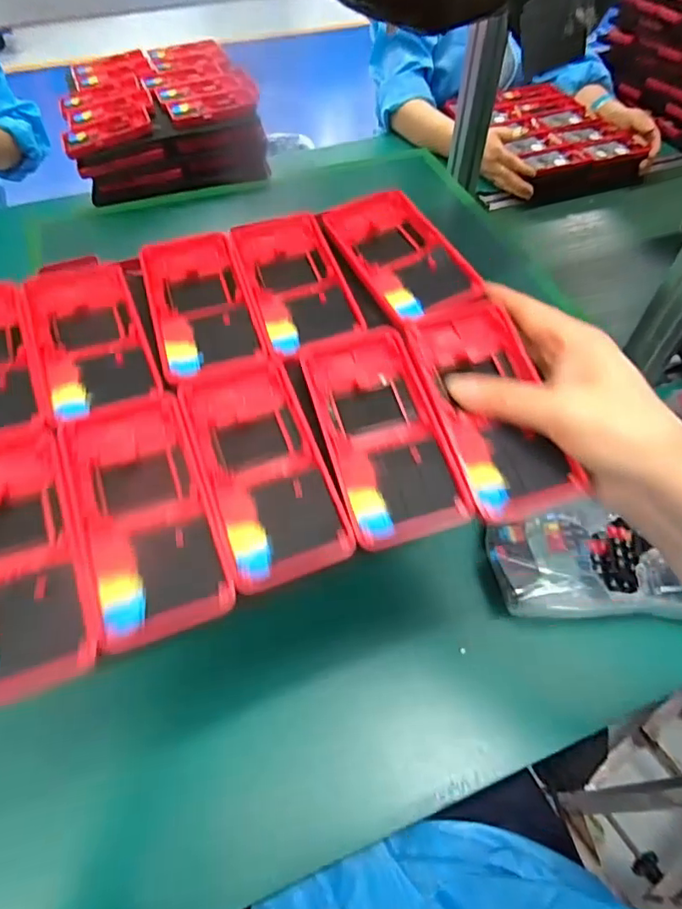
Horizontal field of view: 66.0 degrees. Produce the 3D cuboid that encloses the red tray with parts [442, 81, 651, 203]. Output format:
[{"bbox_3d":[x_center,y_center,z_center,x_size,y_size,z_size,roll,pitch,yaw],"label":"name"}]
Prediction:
[{"bbox_3d":[0.390,-0.622,1.037,0.241,0.064,0.345,-18,58,-13],"label":"red tray with parts"}]

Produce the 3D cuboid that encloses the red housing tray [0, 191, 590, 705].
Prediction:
[{"bbox_3d":[-0.063,-0.042,0.301,0.319,0.031,0.253,-17,57,-13],"label":"red housing tray"}]

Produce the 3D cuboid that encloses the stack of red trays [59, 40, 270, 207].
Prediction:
[{"bbox_3d":[-0.290,-0.556,0.843,0.281,0.076,0.377,-16,57,-12],"label":"stack of red trays"}]

